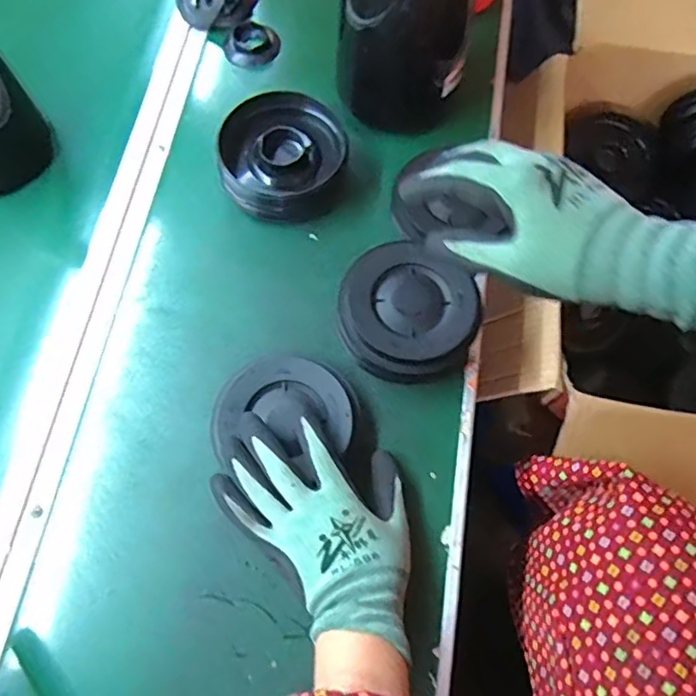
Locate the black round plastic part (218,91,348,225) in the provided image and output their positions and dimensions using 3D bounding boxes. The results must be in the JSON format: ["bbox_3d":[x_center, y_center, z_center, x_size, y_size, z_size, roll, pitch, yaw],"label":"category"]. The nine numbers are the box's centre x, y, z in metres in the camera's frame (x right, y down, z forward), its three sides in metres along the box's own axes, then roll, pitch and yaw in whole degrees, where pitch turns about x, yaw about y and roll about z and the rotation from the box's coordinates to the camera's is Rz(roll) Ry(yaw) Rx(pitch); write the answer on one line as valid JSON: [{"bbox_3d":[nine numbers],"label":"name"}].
[{"bbox_3d":[-0.062,-0.187,0.564,0.120,0.041,0.123,-1,69,2],"label":"black round plastic part"}]

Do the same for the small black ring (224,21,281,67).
[{"bbox_3d":[-0.107,-0.337,0.633,0.061,0.019,0.048,-13,69,-3],"label":"small black ring"}]

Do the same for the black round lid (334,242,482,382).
[{"bbox_3d":[0.052,-0.031,0.501,0.115,0.040,0.112,-1,69,2],"label":"black round lid"}]

